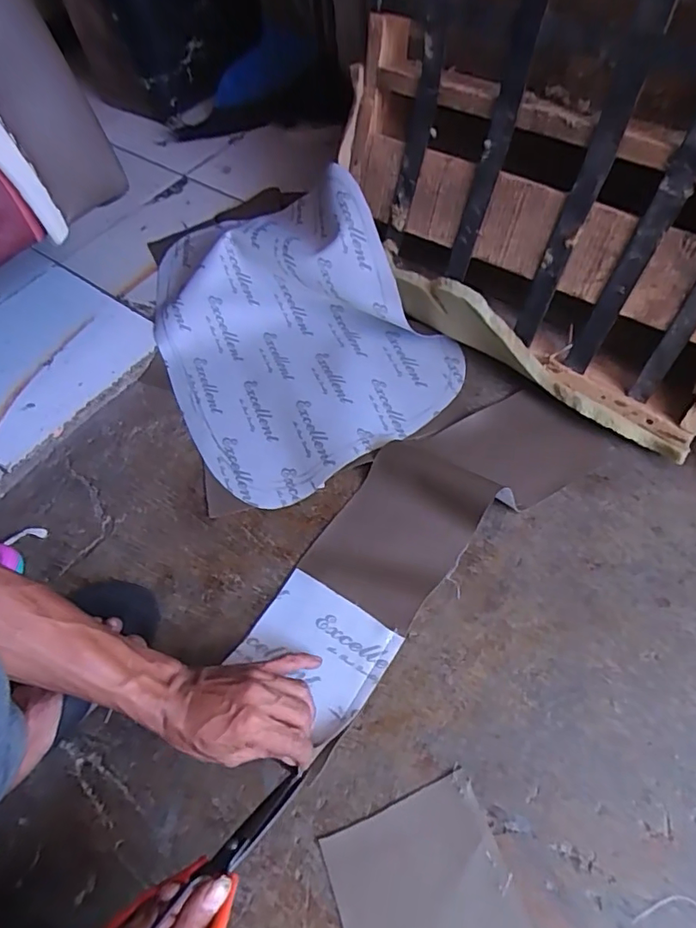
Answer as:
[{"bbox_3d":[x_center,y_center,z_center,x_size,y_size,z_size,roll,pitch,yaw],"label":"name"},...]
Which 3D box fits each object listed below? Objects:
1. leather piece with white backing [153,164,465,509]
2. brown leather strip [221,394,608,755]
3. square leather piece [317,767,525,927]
[{"bbox_3d":[-0.107,-0.219,0.742,0.351,0.143,0.496,-32,61,-14],"label":"leather piece with white backing"},{"bbox_3d":[0.085,0.063,0.604,0.461,0.044,0.169,-41,64,-18],"label":"brown leather strip"},{"bbox_3d":[0.068,0.371,0.441,0.140,0.004,0.160,-20,59,-7],"label":"square leather piece"}]

